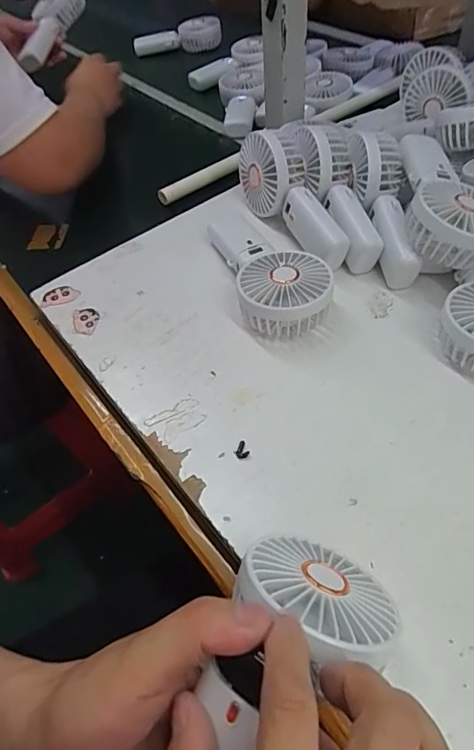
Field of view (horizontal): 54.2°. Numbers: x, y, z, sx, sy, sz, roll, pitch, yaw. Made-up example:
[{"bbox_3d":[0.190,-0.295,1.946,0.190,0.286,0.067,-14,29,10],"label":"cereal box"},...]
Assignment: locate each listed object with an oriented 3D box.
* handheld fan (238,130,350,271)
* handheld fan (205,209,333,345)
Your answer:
[{"bbox_3d":[0.061,-0.189,0.496,0.055,0.076,0.180,-24,67,-15],"label":"handheld fan"},{"bbox_3d":[0.028,-0.115,0.462,0.083,0.047,0.195,-13,52,-7],"label":"handheld fan"}]

